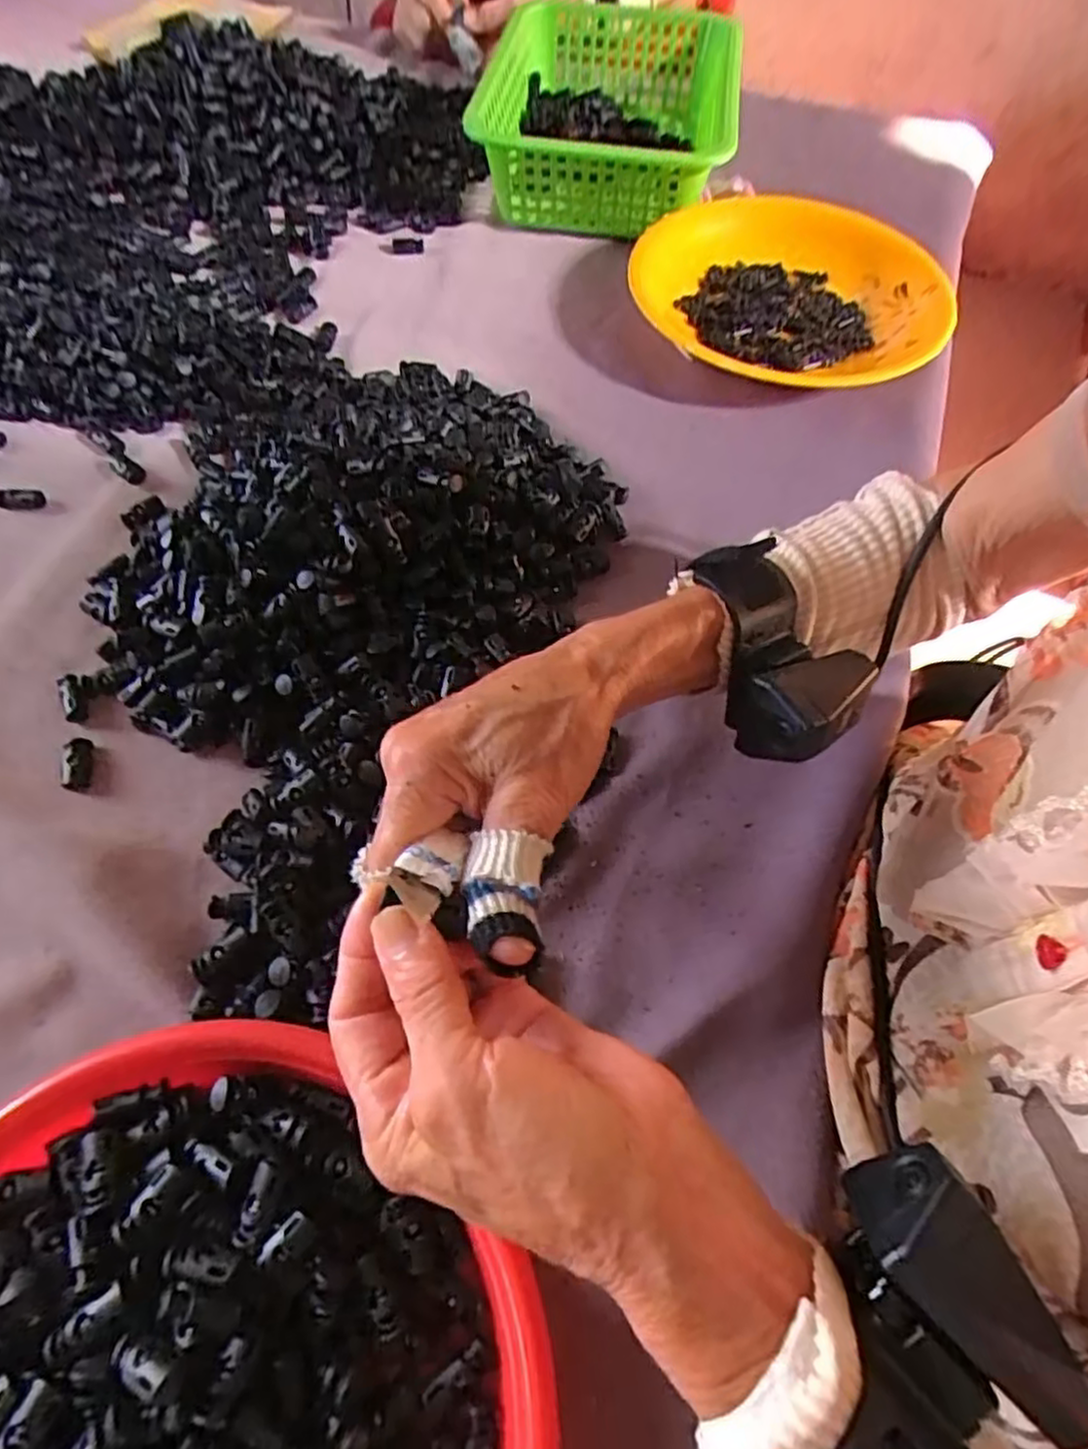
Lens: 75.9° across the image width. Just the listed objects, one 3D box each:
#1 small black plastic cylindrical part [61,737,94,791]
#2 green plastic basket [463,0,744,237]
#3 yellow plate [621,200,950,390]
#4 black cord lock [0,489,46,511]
[{"bbox_3d":[-0.246,0.019,0.367,0.014,0.009,0.033,-17,63,-11],"label":"small black plastic cylindrical part"},{"bbox_3d":[0.069,-0.585,0.667,0.218,0.085,0.354,10,62,4],"label":"green plastic basket"},{"bbox_3d":[0.192,-0.348,0.564,0.234,0.038,0.242,1,61,-1],"label":"yellow plate"},{"bbox_3d":[-0.344,-0.147,0.458,0.030,0.008,0.015,3,61,0],"label":"black cord lock"}]

